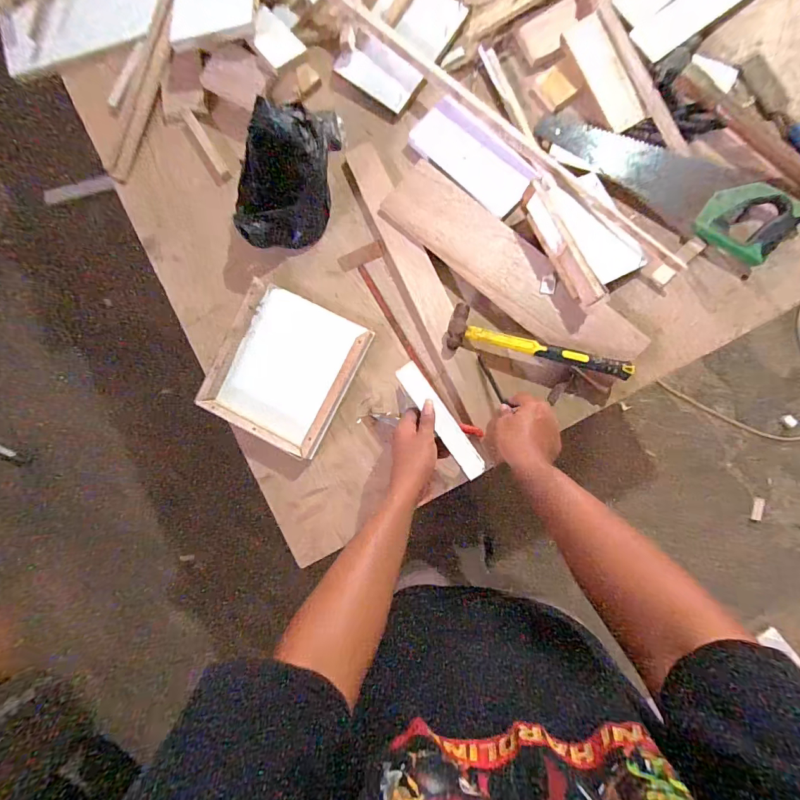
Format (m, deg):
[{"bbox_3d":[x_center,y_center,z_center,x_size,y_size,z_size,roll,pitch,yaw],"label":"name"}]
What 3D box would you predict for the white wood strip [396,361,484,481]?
[{"bbox_3d":[0.060,0.028,0.589,0.035,0.009,0.186,-35,87,3],"label":"white wood strip"}]

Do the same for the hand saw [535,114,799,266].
[{"bbox_3d":[0.444,-0.382,0.670,0.435,0.053,0.136,36,92,5],"label":"hand saw"}]

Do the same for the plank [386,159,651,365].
[{"bbox_3d":[0.182,-0.217,0.676,0.474,0.019,0.121,41,92,7],"label":"plank"}]

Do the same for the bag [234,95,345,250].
[{"bbox_3d":[-0.185,-0.348,0.648,0.127,0.128,0.205,20,90,6],"label":"bag"}]

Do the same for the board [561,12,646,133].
[{"bbox_3d":[0.339,-0.539,0.675,0.058,0.013,0.188,-28,84,2],"label":"board"}]

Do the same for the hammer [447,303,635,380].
[{"bbox_3d":[0.221,-0.096,0.656,0.288,0.044,0.082,11,89,5],"label":"hammer"}]

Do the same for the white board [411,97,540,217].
[{"bbox_3d":[0.123,-0.412,0.689,0.214,0.011,0.093,42,90,6],"label":"white board"}]

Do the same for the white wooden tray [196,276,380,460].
[{"bbox_3d":[-0.193,-0.058,0.686,0.227,0.053,0.244,26,88,6],"label":"white wooden tray"}]

